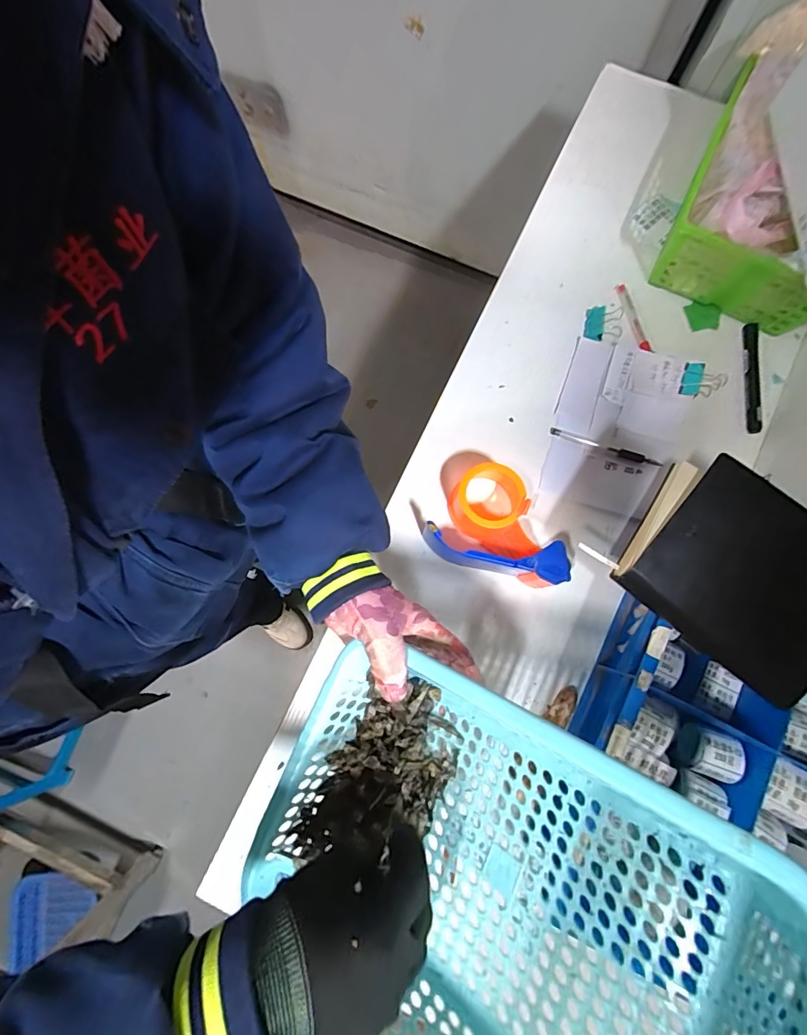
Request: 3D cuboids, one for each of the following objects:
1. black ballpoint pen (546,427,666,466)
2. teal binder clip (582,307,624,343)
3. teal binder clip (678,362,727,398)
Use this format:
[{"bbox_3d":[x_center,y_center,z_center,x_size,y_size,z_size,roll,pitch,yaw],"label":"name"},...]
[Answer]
[{"bbox_3d":[0.251,-0.088,0.559,0.137,0.005,0.011,20,80,4],"label":"black ballpoint pen"},{"bbox_3d":[0.263,-0.254,0.582,0.045,0.026,0.044,11,80,2],"label":"teal binder clip"},{"bbox_3d":[0.373,-0.170,0.560,0.046,0.027,0.040,16,80,3],"label":"teal binder clip"}]

